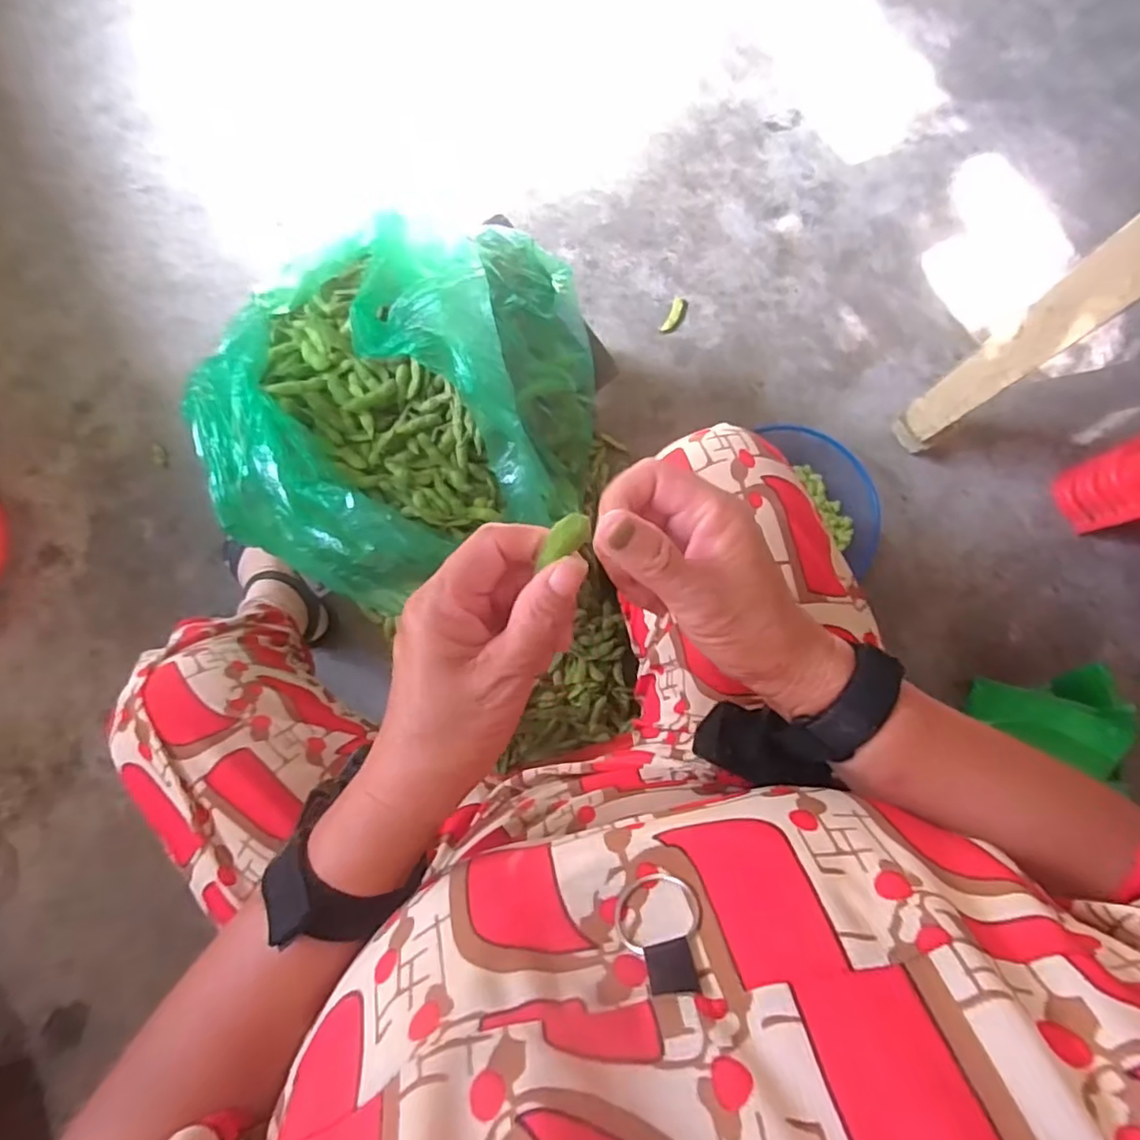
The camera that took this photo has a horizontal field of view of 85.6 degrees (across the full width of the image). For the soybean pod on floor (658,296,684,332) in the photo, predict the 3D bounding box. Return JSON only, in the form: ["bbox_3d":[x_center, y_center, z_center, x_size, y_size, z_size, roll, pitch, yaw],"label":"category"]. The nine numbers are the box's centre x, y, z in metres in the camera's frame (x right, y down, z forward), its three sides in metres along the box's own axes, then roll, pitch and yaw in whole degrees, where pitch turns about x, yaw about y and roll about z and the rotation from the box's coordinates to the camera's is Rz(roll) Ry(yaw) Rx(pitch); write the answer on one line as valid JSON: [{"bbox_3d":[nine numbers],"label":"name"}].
[{"bbox_3d":[0.155,-0.381,0.921,0.019,0.010,0.060,25,84,4],"label":"soybean pod on floor"}]

